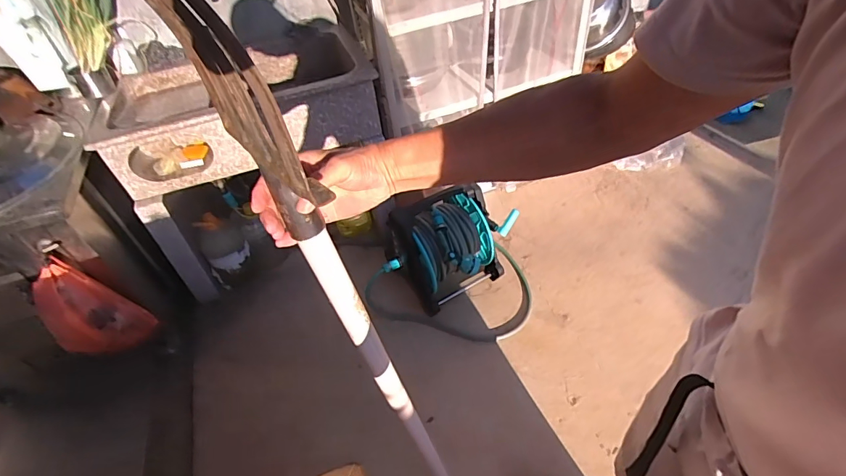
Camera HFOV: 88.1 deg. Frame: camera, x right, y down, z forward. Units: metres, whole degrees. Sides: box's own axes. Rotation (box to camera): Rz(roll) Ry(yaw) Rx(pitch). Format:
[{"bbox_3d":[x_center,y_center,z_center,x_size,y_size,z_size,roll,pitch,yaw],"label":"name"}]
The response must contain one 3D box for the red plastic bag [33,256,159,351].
[{"bbox_3d":[-0.951,0.200,1.237,0.191,0.291,0.138,0,44,8],"label":"red plastic bag"}]

